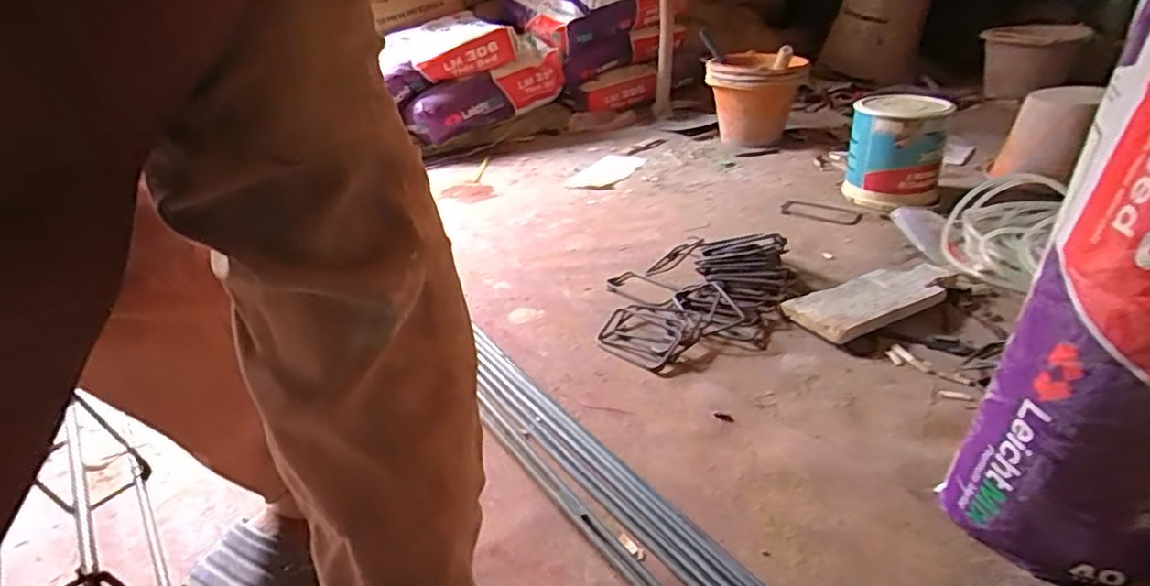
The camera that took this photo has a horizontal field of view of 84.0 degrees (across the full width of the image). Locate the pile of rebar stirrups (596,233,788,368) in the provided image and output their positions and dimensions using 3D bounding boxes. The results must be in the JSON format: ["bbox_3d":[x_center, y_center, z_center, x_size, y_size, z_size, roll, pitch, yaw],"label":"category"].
[{"bbox_3d":[0.181,-0.001,0.983,0.274,0.047,0.368,8,30,20],"label":"pile of rebar stirrups"}]

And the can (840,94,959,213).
[{"bbox_3d":[0.632,-0.276,1.263,0.177,0.195,0.190,11,31,25],"label":"can"}]

